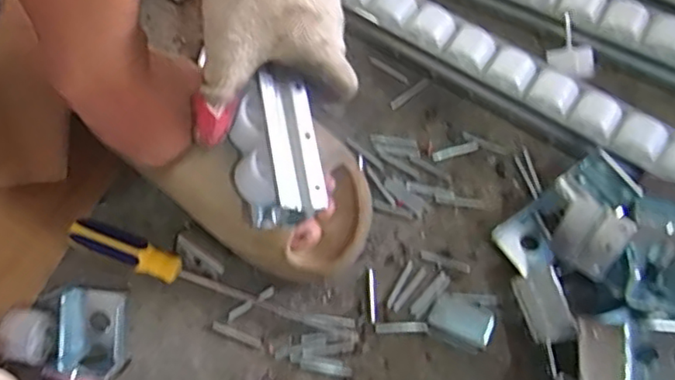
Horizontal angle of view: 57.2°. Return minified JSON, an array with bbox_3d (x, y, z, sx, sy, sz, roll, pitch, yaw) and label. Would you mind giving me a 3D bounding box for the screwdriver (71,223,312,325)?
[{"bbox_3d":[-0.112,0.063,0.453,0.178,0.022,0.024,22,73,8],"label":"screwdriver"}]

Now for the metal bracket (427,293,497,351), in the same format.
[{"bbox_3d":[0.091,0.095,0.451,0.045,0.009,0.029,23,73,8],"label":"metal bracket"}]

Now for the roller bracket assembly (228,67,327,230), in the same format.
[{"bbox_3d":[-0.040,-0.025,0.406,0.053,0.046,0.090,-9,72,-2],"label":"roller bracket assembly"}]

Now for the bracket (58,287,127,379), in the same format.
[{"bbox_3d":[-0.176,0.103,0.442,0.041,0.027,0.062,-4,71,-1],"label":"bracket"}]

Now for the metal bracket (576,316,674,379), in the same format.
[{"bbox_3d":[0.194,0.106,0.388,0.086,0.049,0.052,0,71,0],"label":"metal bracket"}]

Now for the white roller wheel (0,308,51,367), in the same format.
[{"bbox_3d":[-0.222,0.104,0.437,0.027,0.023,0.036,7,72,3],"label":"white roller wheel"}]

